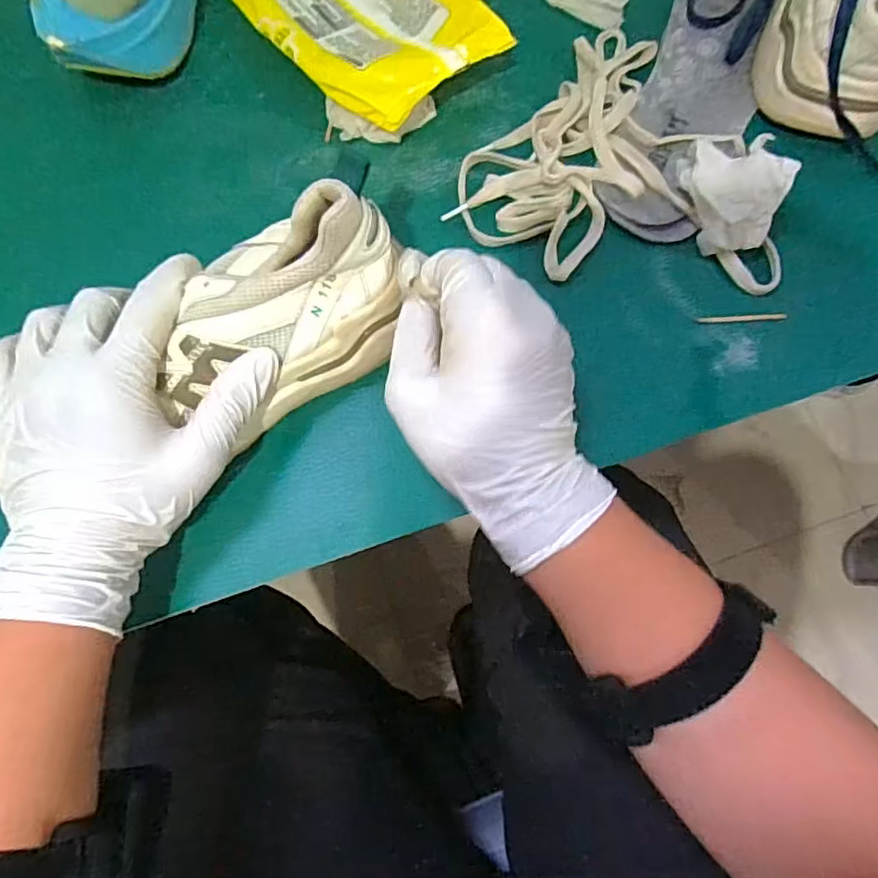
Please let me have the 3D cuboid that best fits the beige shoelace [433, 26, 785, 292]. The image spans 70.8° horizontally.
[{"bbox_3d":[0.124,-0.164,0.372,0.188,0.022,0.170,30,77,8],"label":"beige shoelace"}]

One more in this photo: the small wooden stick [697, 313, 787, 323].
[{"bbox_3d":[0.175,-0.070,0.356,0.049,0.005,0.005,-1,75,0],"label":"small wooden stick"}]

